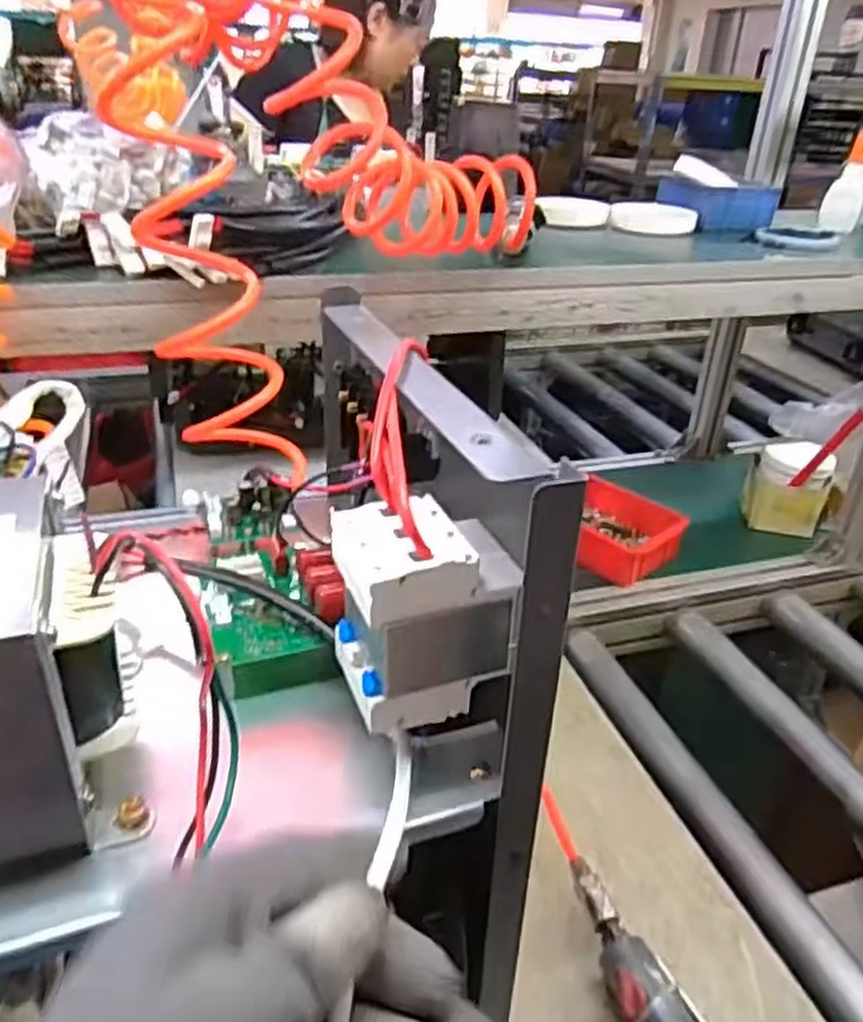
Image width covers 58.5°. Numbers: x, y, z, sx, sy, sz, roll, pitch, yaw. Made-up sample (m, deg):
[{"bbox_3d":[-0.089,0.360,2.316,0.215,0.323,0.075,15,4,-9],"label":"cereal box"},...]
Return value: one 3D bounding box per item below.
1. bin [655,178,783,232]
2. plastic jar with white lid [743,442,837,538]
[{"bbox_3d":[0.356,-0.393,0.971,0.090,0.055,0.152,-8,31,-17],"label":"bin"},{"bbox_3d":[0.512,-0.029,1.113,0.105,0.122,0.100,2,30,-1],"label":"plastic jar with white lid"}]

